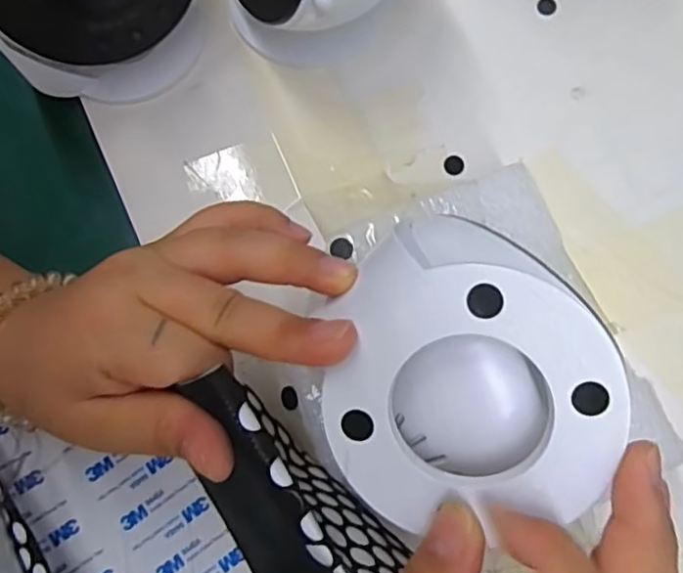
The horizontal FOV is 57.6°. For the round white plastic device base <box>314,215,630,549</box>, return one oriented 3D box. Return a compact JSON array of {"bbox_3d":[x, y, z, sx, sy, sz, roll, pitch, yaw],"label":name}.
[{"bbox_3d":[0.039,0.022,0.199,0.086,0.045,0.086,2,101,12],"label":"round white plastic device base"}]

